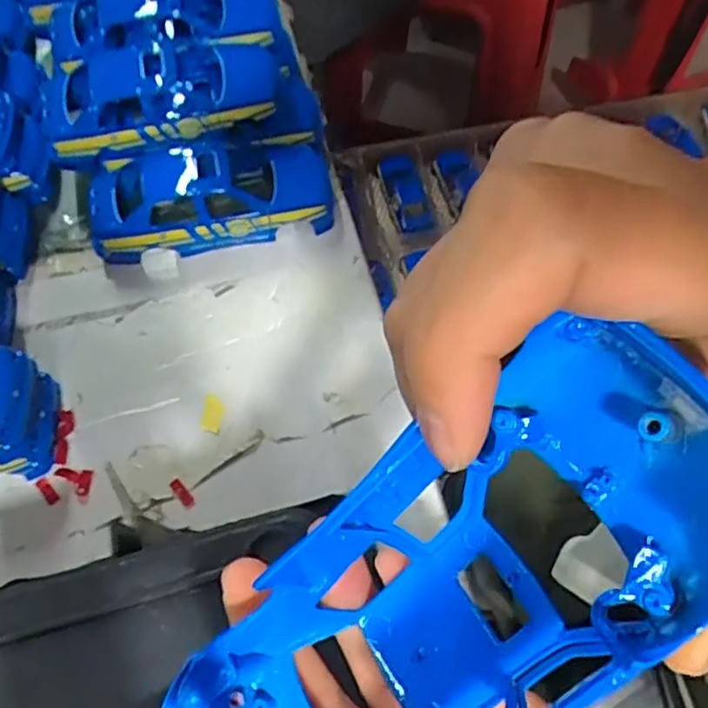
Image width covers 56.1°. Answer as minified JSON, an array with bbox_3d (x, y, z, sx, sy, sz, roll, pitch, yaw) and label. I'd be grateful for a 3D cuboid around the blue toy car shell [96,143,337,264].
[{"bbox_3d":[-0.078,-0.088,0.365,0.127,0.034,0.065,-11,65,-3],"label":"blue toy car shell"}]

